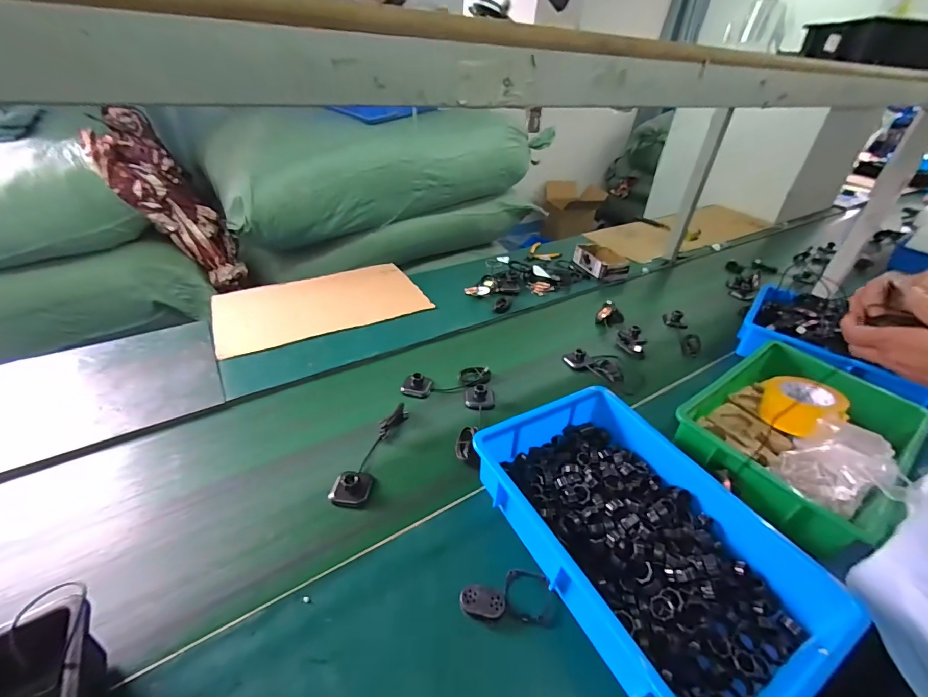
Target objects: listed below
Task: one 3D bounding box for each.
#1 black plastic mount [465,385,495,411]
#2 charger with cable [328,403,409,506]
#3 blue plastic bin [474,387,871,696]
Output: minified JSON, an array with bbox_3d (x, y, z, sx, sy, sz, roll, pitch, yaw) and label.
[{"bbox_3d":[0.033,0.093,0.805,0.060,0.031,0.054,4,35,2],"label":"black plastic mount"},{"bbox_3d":[-0.152,0.170,0.683,0.058,0.032,0.205,12,36,13],"label":"charger with cable"},{"bbox_3d":[0.231,0.240,0.546,0.269,0.091,0.407,-18,40,-26],"label":"blue plastic bin"}]

